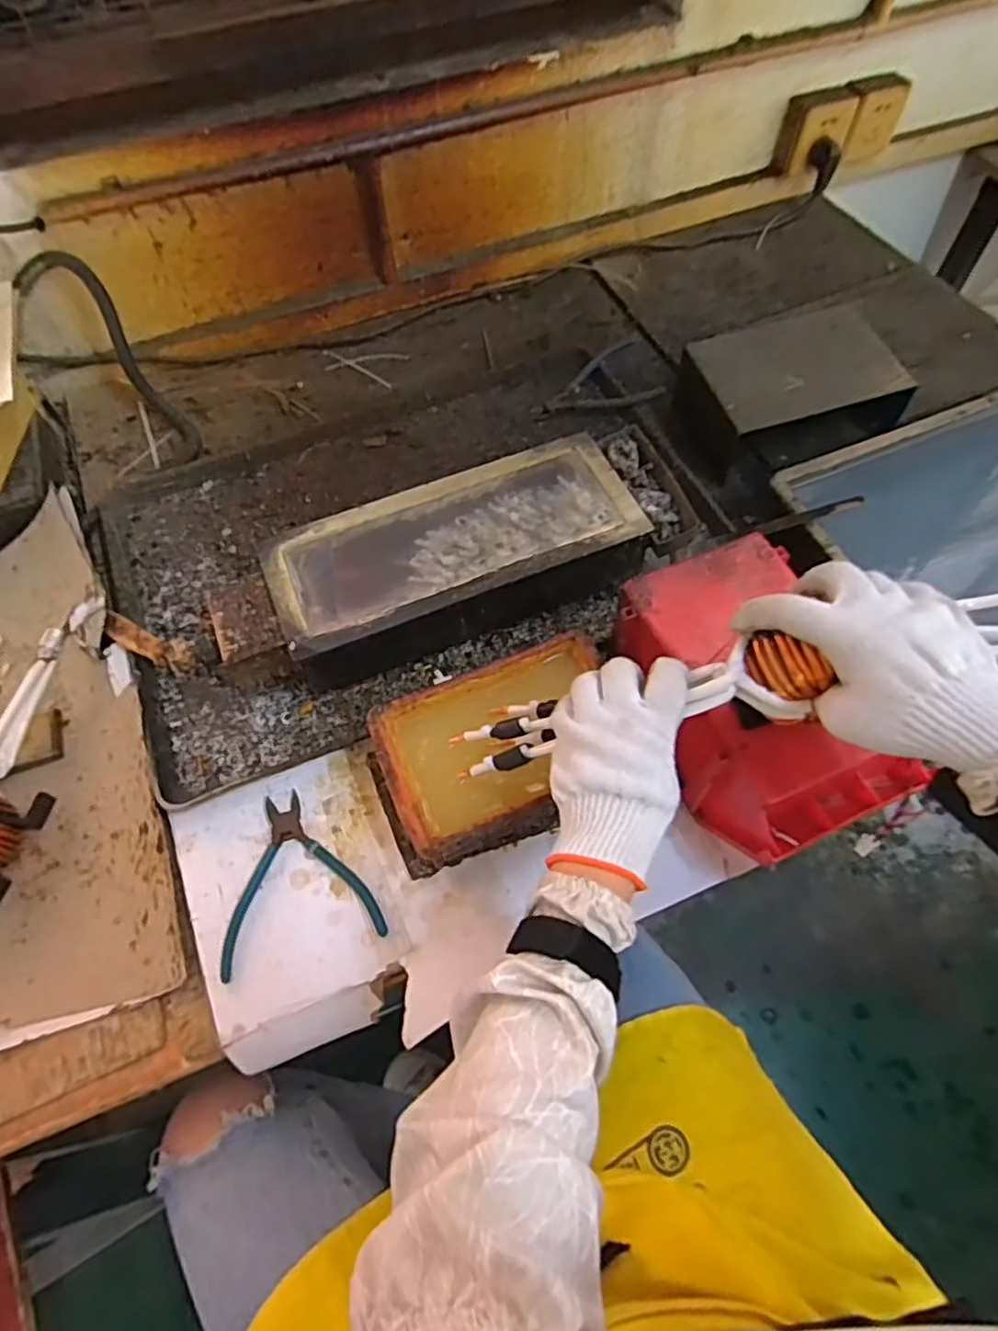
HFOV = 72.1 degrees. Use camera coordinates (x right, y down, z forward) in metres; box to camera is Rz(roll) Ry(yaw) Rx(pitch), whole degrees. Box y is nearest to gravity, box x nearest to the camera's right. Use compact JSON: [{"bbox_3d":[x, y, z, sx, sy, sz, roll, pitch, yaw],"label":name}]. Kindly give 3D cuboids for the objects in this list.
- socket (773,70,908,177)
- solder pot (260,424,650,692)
[{"bbox_3d":[0.484,-0.765,0.968,0.178,0.086,0.055,-24,63,-11],"label":"socket"},{"bbox_3d":[-0.037,-0.094,0.660,0.341,0.086,0.166,-24,63,-11],"label":"solder pot"}]

